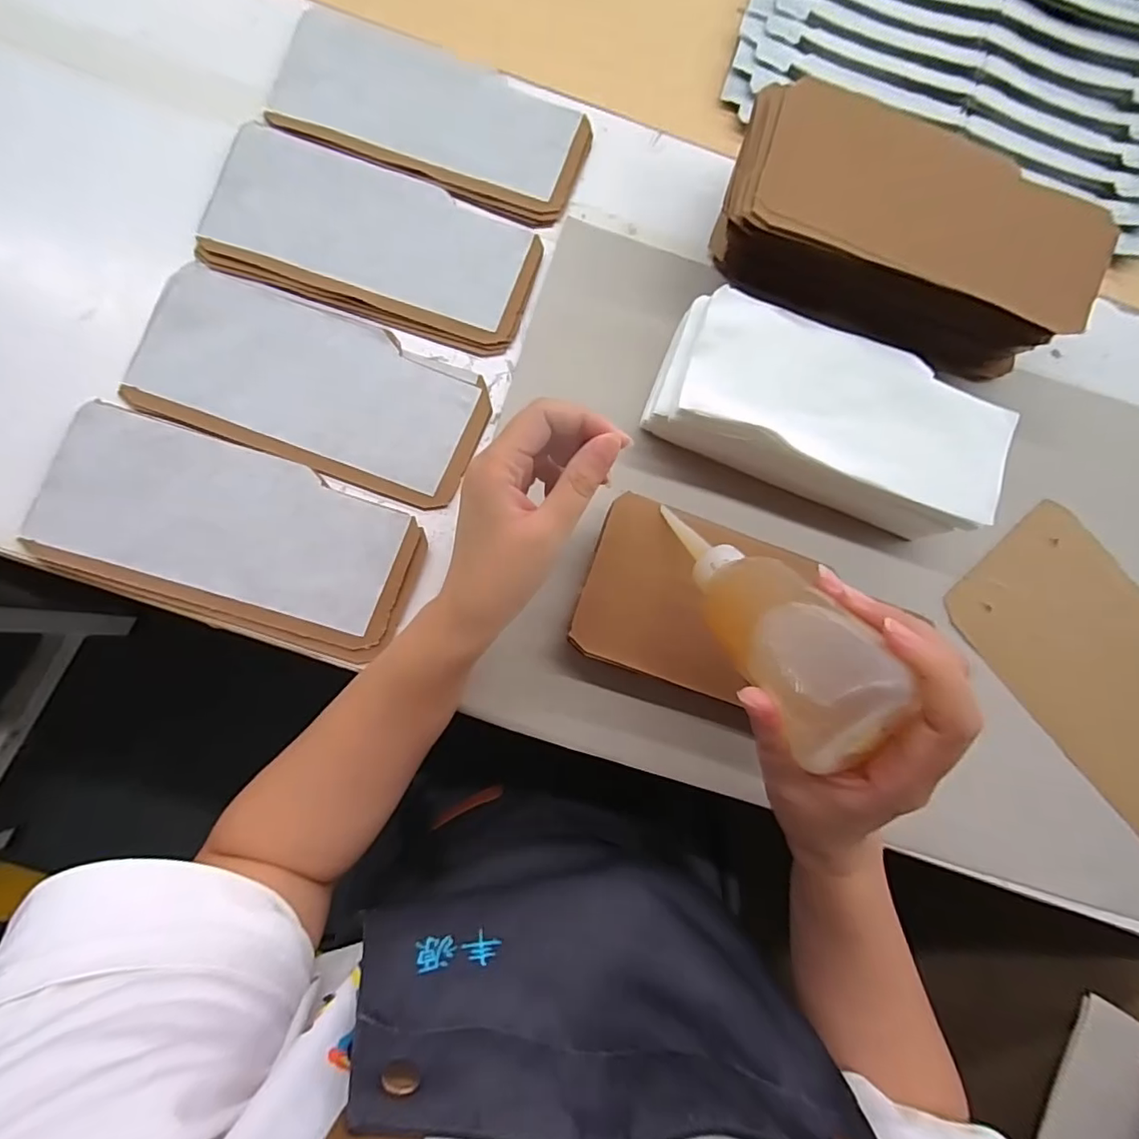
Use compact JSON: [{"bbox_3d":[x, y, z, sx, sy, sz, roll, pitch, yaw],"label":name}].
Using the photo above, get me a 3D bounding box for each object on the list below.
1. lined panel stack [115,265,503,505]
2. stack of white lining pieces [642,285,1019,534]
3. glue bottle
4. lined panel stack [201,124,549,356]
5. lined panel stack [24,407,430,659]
[{"bbox_3d":[-0.172,-0.123,0.368,0.225,0.010,0.106,19,82,-2],"label":"lined panel stack"},{"bbox_3d":[0.174,-0.098,0.371,0.229,0.058,0.106,22,82,-1],"label":"stack of white lining pieces"},{"bbox_3d":[0.092,0.021,0.277,0.049,0.041,0.158,-22,43,-7],"label":"glue bottle"},{"bbox_3d":[-0.136,-0.232,0.384,0.223,0.010,0.108,17,82,-2],"label":"lined panel stack"},{"bbox_3d":[-0.214,-0.023,0.347,0.230,0.013,0.109,18,82,-2],"label":"lined panel stack"}]

